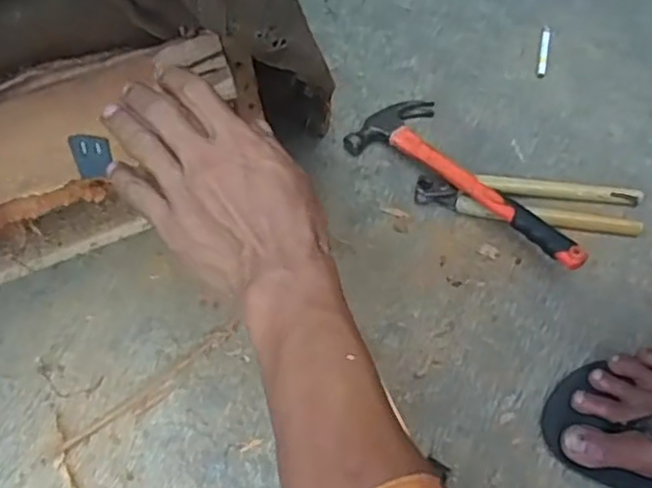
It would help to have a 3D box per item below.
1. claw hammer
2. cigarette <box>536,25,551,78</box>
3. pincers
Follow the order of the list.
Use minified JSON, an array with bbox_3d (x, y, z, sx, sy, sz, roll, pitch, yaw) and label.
[{"bbox_3d":[0.153,-0.074,0.685,0.263,0.054,0.098,35,67,17],"label":"claw hammer"},{"bbox_3d":[0.249,-0.221,0.773,0.010,0.010,0.074,11,65,6],"label":"cigarette"},{"bbox_3d":[0.205,-0.045,0.690,0.224,0.015,0.054,7,62,4],"label":"pincers"}]

